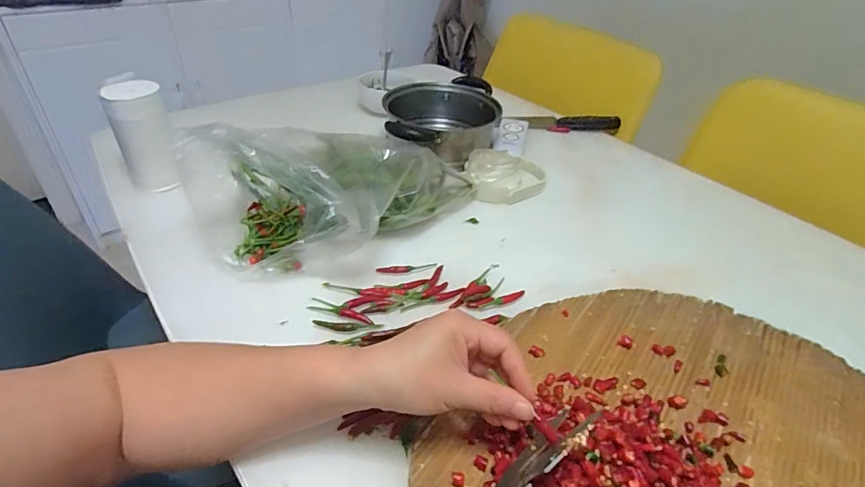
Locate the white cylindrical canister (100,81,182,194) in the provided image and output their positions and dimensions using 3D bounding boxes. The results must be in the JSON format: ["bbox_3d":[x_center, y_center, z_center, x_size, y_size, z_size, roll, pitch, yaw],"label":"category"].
[{"bbox_3d":[-0.394,-0.146,0.650,0.068,0.134,0.059,-13,42,-20],"label":"white cylindrical canister"}]

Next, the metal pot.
[{"bbox_3d":[0.019,-0.198,0.803,0.189,0.085,0.221,-2,39,-8],"label":"metal pot"}]

